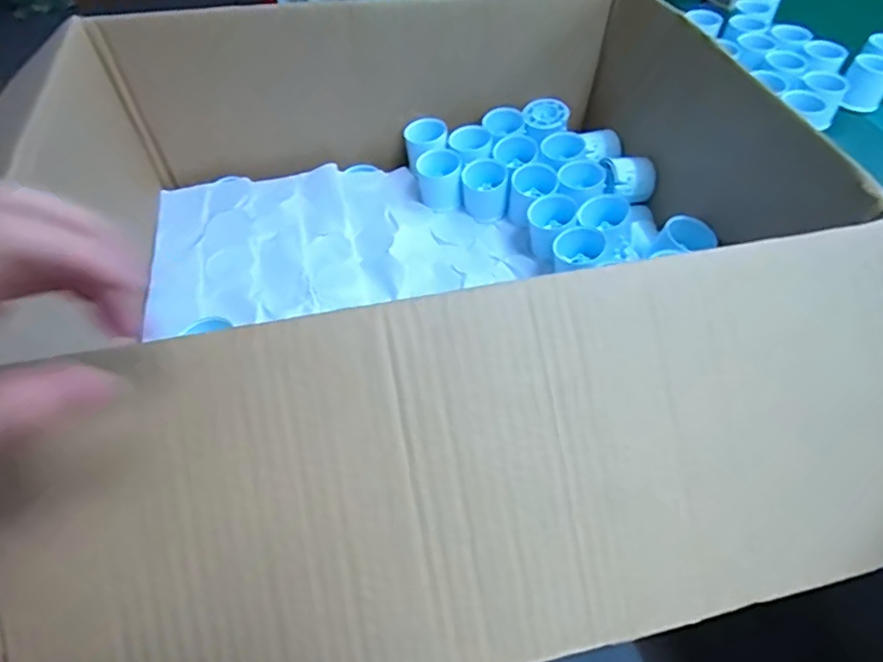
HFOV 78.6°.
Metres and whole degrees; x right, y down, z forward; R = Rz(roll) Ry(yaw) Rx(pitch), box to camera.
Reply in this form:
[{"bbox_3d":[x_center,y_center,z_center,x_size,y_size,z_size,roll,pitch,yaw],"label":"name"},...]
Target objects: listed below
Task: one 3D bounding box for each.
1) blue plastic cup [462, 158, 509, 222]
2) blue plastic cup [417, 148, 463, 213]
[{"bbox_3d":[0.051,-0.169,0.640,0.050,0.053,0.050,-2,52,-2],"label":"blue plastic cup"},{"bbox_3d":[-0.003,-0.183,0.647,0.051,0.054,0.054,-6,52,-5],"label":"blue plastic cup"}]

